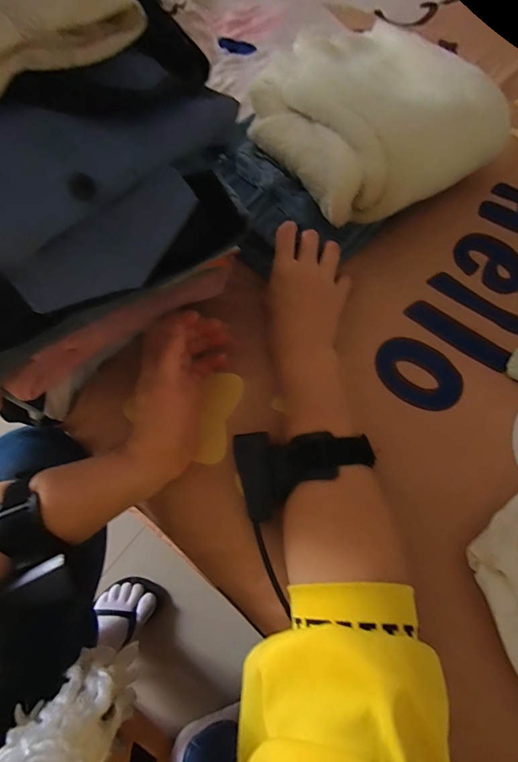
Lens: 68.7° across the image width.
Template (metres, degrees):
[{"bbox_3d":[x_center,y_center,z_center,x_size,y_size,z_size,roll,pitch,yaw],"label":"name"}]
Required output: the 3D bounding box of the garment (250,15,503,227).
[{"bbox_3d":[0.128,-0.314,0.432,0.247,0.074,0.250,-33,69,-13],"label":"garment"}]

